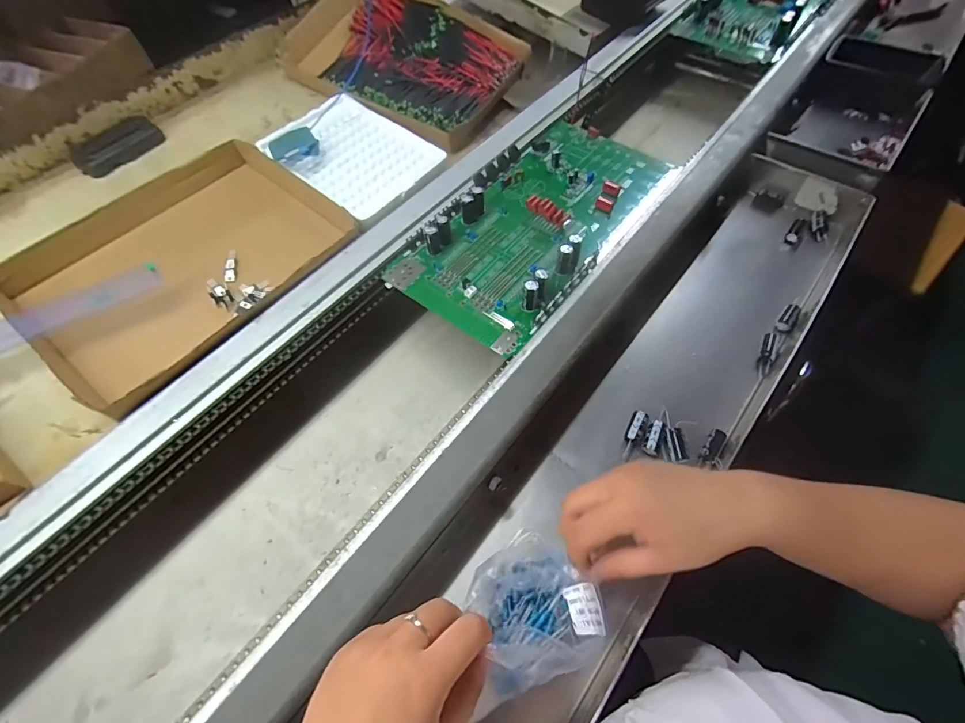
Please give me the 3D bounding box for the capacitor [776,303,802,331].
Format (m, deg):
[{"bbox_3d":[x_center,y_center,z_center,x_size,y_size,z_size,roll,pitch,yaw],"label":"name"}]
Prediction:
[{"bbox_3d":[0.340,-0.050,0.481,0.015,0.011,0.037,37,69,20],"label":"capacitor"}]

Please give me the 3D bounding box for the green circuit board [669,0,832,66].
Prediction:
[{"bbox_3d":[0.478,-0.609,0.742,0.179,0.063,0.349,35,68,19],"label":"green circuit board"}]

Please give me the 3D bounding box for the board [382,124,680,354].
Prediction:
[{"bbox_3d":[0.068,-0.179,0.506,0.182,0.036,0.359,34,68,19],"label":"board"}]

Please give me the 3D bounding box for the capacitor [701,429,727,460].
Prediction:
[{"bbox_3d":[0.218,0.079,0.408,0.014,0.011,0.031,29,67,17],"label":"capacitor"}]

